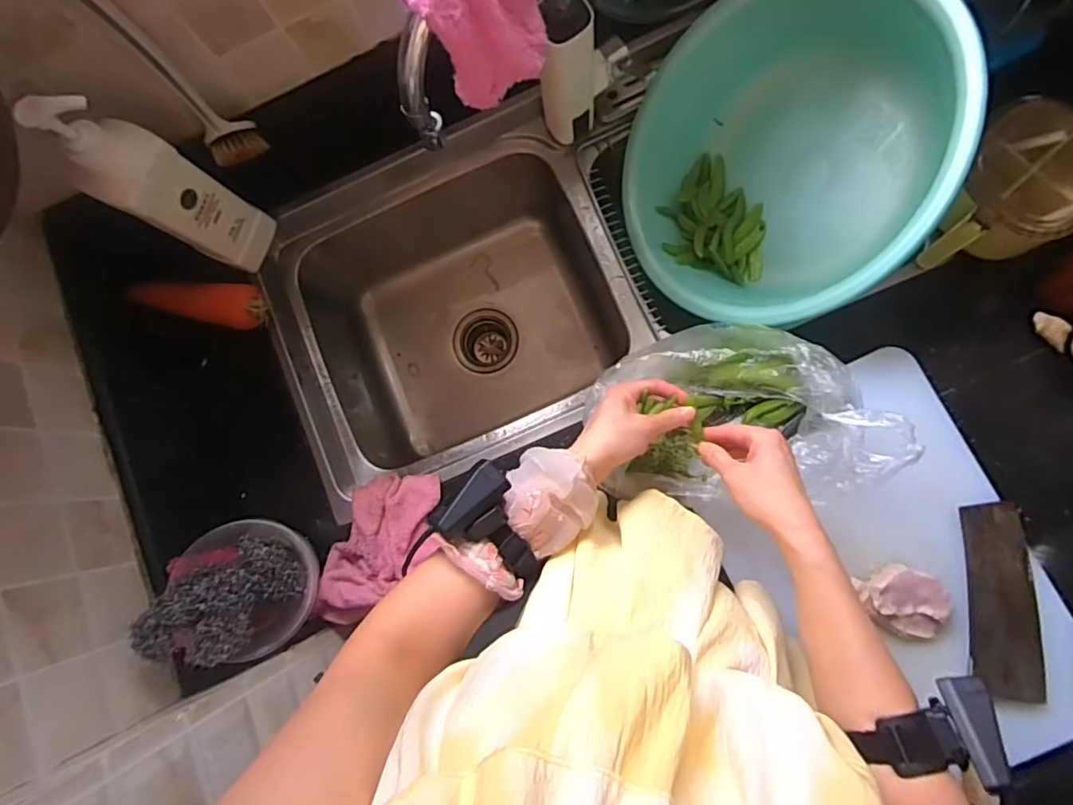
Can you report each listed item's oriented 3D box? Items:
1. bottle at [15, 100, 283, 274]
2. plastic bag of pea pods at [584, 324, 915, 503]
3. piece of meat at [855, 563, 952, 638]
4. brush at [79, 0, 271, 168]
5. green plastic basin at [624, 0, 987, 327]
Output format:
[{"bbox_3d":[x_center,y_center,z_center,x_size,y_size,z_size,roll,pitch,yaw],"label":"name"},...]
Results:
[{"bbox_3d":[-0.393,-0.225,0.617,0.052,0.277,0.078,26,86,9],"label":"bottle"},{"bbox_3d":[0.201,-0.001,0.603,0.267,0.129,0.179,-8,82,5],"label":"plastic bag of pea pods"},{"bbox_3d":[0.389,0.209,0.601,0.087,0.027,0.067,30,87,9],"label":"piece of meat"},{"bbox_3d":[-0.363,-0.317,0.564,0.053,0.237,0.051,-44,81,0],"label":"brush"},{"bbox_3d":[0.288,-0.296,0.690,0.392,0.152,0.392,18,111,39],"label":"green plastic basin"}]

